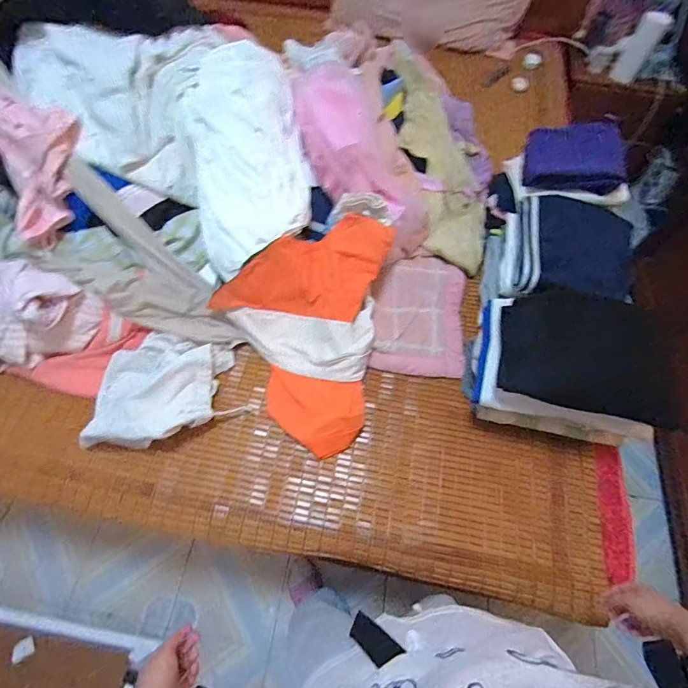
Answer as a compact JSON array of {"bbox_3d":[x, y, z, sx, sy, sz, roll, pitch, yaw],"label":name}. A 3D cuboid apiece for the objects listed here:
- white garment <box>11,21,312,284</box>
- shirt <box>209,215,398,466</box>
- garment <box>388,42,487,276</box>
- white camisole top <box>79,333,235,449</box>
[{"bbox_3d":[-0.344,-0.526,0.935,0.699,0.257,0.449,38,69,17],"label":"white garment"},{"bbox_3d":[-0.104,-0.045,0.919,0.349,0.189,0.492,10,64,5],"label":"shirt"},{"bbox_3d":[0.279,-0.603,1.227,0.212,0.109,0.862,-6,64,-3],"label":"garment"},{"bbox_3d":[-0.410,0.103,0.902,0.273,0.088,0.247,4,64,2],"label":"white camisole top"}]

